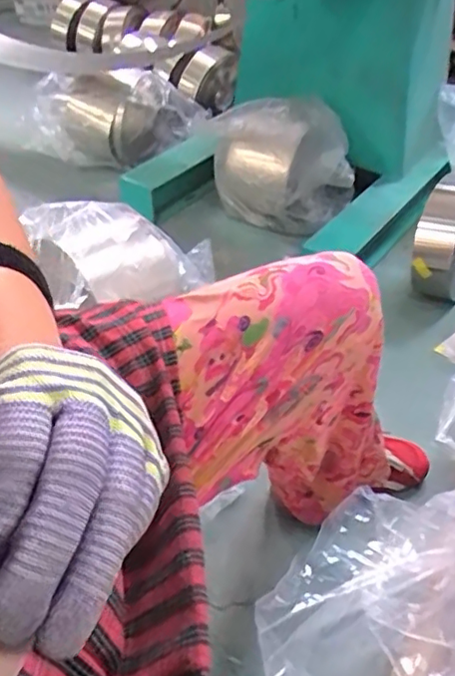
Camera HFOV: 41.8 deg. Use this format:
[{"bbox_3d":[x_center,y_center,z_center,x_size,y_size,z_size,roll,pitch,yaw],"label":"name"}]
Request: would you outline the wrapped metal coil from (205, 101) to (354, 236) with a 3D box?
[{"bbox_3d":[0.124,-0.399,1.407,0.341,0.253,0.207,8,42,7],"label":"wrapped metal coil"}]

